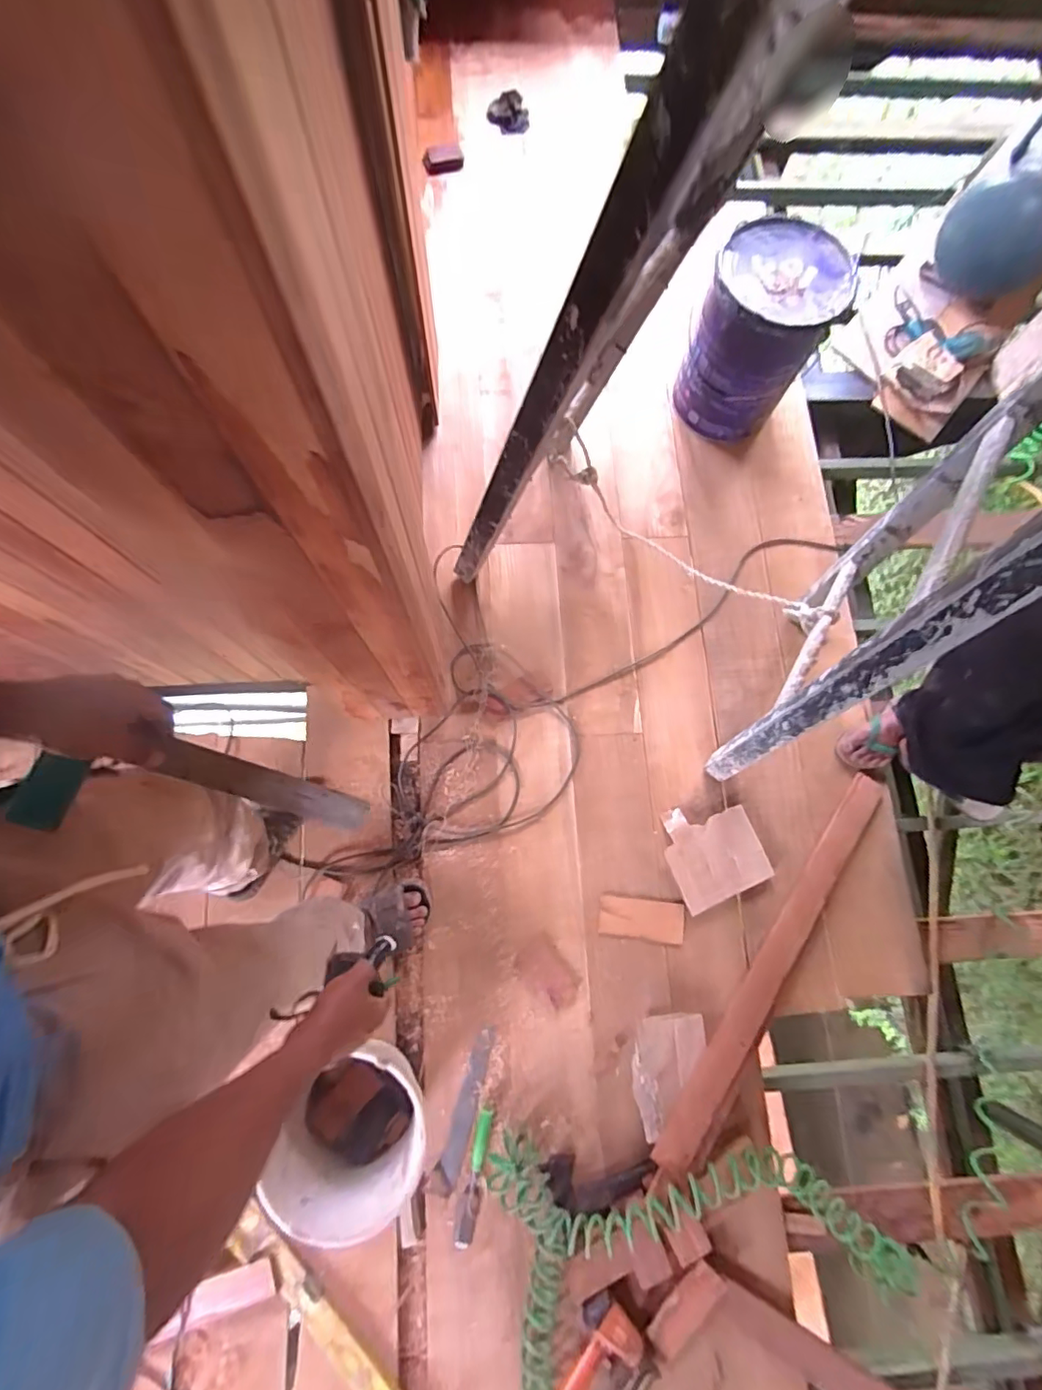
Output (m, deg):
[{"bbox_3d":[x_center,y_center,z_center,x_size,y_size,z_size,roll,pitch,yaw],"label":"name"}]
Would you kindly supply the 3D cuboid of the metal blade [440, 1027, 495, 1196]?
[{"bbox_3d":[-0.108,0.833,1.128,0.042,0.009,0.295,16,80,4],"label":"metal blade"}]

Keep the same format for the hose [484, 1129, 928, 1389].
[{"bbox_3d":[0.336,1.182,0.982,0.804,0.091,0.620,2,75,0],"label":"hose"}]

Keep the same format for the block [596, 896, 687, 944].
[{"bbox_3d":[0.263,0.489,1.215,0.181,0.007,0.082,6,75,1],"label":"block"}]

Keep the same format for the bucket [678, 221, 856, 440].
[{"bbox_3d":[0.571,-0.860,1.365,0.269,0.377,0.280,0,76,-2],"label":"bucket"}]

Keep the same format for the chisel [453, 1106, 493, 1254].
[{"bbox_3d":[-0.092,0.948,1.096,0.036,0.021,0.227,11,75,2],"label":"chisel"}]

